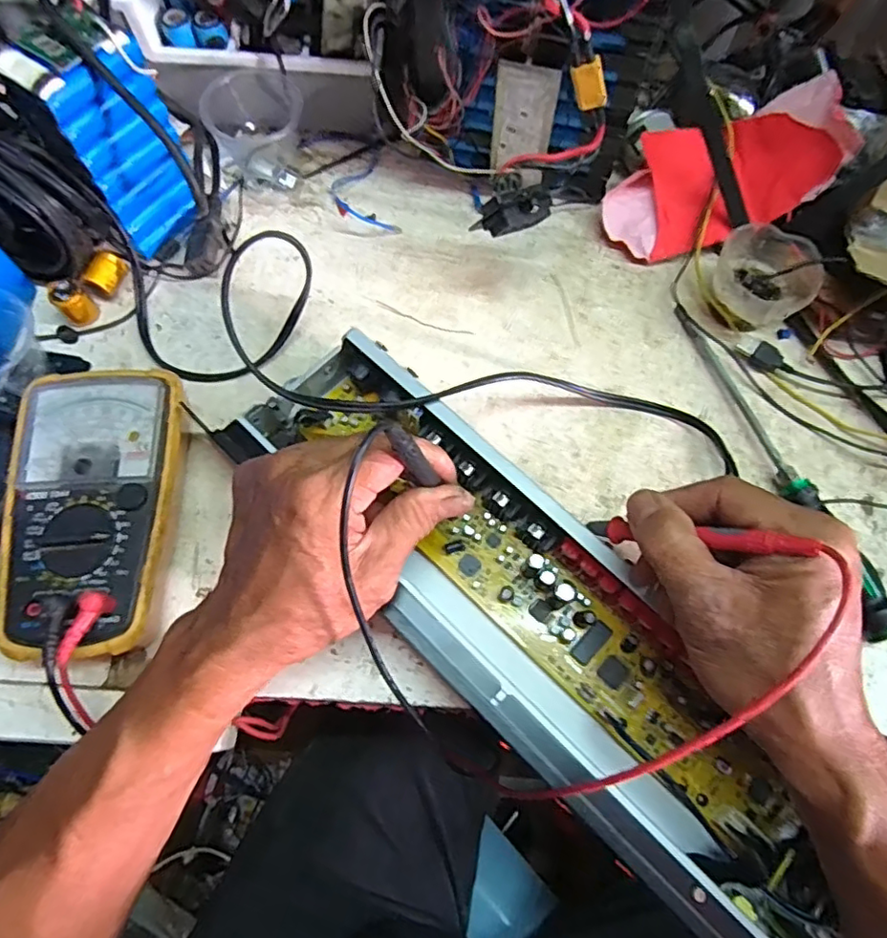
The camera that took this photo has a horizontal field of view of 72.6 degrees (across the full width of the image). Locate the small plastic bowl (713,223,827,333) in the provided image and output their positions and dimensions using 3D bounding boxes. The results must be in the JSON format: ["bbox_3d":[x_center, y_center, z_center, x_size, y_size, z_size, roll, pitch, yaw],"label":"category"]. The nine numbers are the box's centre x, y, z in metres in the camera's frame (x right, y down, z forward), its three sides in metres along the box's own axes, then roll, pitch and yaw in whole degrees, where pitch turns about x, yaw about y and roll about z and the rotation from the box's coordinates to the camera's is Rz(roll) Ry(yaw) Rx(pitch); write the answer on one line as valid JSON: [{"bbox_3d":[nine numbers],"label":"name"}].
[{"bbox_3d":[0.216,-0.126,0.417,0.064,0.046,0.065,0,69,0],"label":"small plastic bowl"}]

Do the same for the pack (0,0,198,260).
[{"bbox_3d":[-0.213,-0.209,0.392,0.053,0.131,0.069,32,72,11],"label":"pack"}]

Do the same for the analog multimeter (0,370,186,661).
[{"bbox_3d":[-0.197,0.022,0.343,0.091,0.038,0.163,-5,69,-2],"label":"analog multimeter"}]

